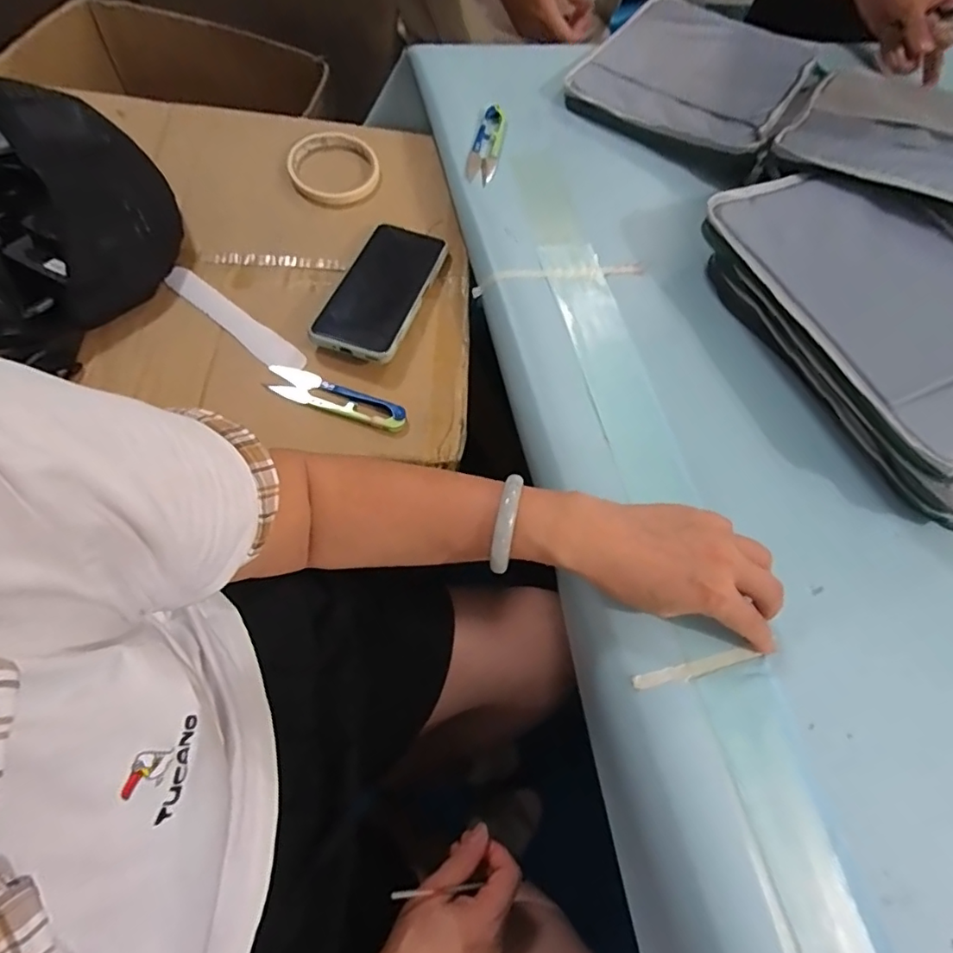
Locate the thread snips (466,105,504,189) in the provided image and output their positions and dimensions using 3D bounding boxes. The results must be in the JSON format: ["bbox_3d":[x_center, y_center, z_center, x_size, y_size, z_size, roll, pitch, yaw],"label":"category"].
[{"bbox_3d":[0.012,-0.342,0.558,0.028,0.005,0.121,20,62,-11],"label":"thread snips"}]

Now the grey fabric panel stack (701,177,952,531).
[{"bbox_3d":[0.371,-0.139,0.478,0.233,0.053,0.354,-22,71,-17],"label":"grey fabric panel stack"}]

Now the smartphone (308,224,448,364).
[{"bbox_3d":[-0.086,-0.172,0.492,0.075,0.010,0.159,17,62,6],"label":"smartphone"}]

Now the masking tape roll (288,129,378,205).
[{"bbox_3d":[-0.149,-0.323,0.562,0.088,0.012,0.095,3,66,-7],"label":"masking tape roll"}]

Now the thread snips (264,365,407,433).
[{"bbox_3d":[-0.118,-0.064,0.452,0.123,0.010,0.032,24,65,3],"label":"thread snips"}]

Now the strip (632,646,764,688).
[{"bbox_3d":[0.148,0.129,0.363,0.091,0.004,0.011,-9,64,-14],"label":"strip"}]

